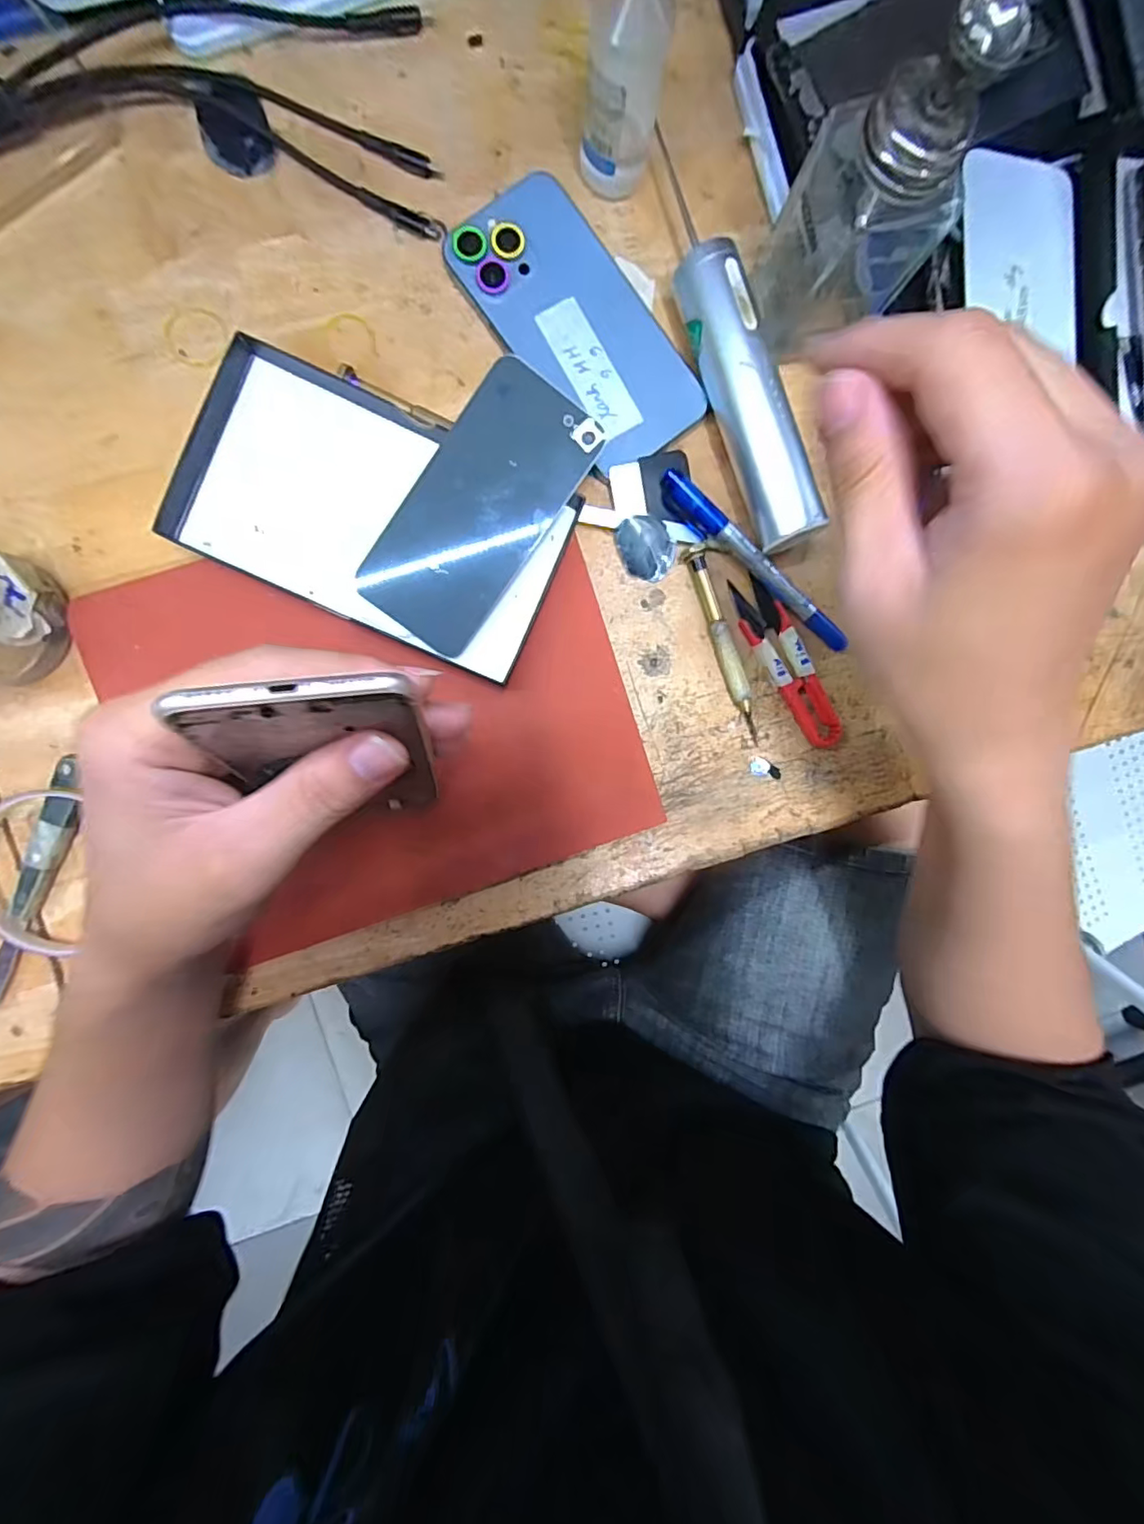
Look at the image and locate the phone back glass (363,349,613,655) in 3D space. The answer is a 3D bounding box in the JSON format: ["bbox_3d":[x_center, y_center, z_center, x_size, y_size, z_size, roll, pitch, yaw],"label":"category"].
[{"bbox_3d":[-0.045,-0.121,0.270,0.062,0.007,0.130,33,97,-13],"label":"phone back glass"}]

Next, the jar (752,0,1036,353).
[{"bbox_3d":[0.126,-0.243,0.237,0.059,0.123,0.059,0,93,-4],"label":"jar"}]

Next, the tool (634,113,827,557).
[{"bbox_3d":[0.088,-0.179,0.279,0.027,0.032,0.142,-21,94,-3],"label":"tool"}]

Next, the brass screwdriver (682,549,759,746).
[{"bbox_3d":[0.083,-0.062,0.298,0.013,0.010,0.107,-21,94,-3],"label":"brass screwdriver"}]

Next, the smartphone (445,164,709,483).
[{"bbox_3d":[0.003,-0.221,0.282,0.070,0.012,0.142,-36,95,-2],"label":"smartphone"}]

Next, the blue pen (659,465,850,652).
[{"bbox_3d":[0.095,-0.103,0.292,0.127,0.013,0.014,42,89,-5],"label":"blue pen"}]

